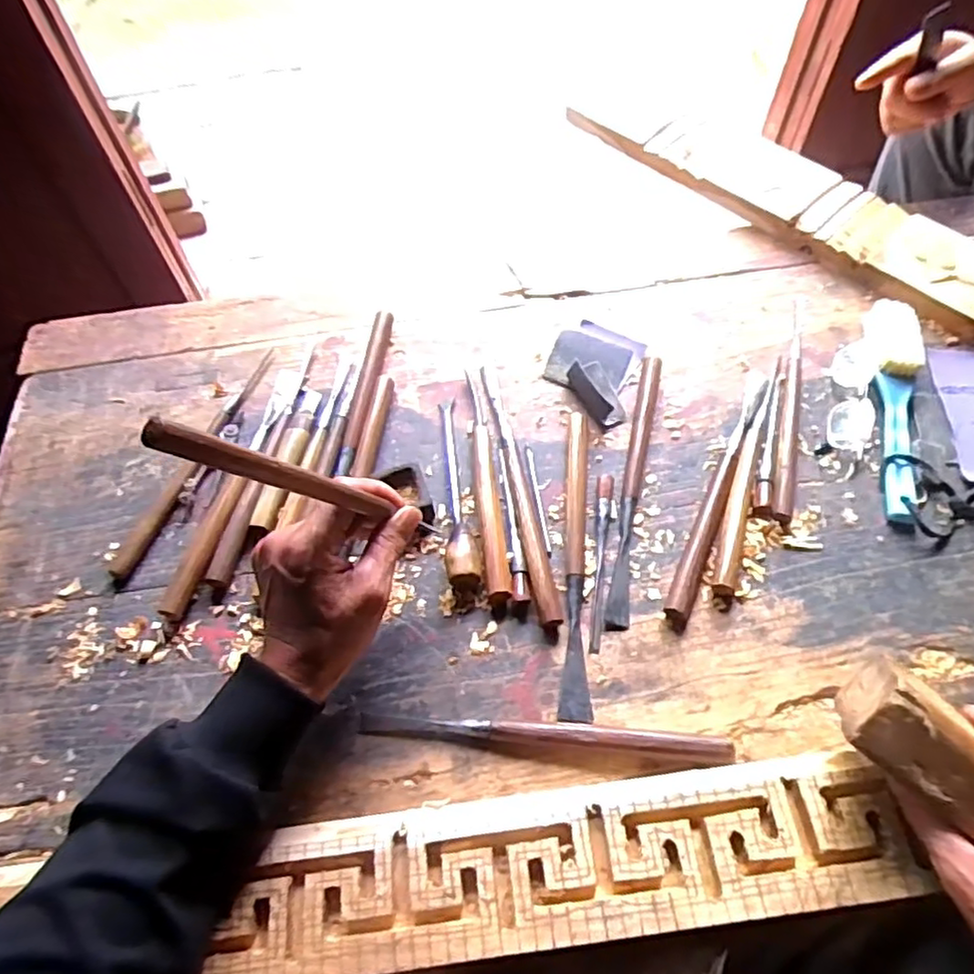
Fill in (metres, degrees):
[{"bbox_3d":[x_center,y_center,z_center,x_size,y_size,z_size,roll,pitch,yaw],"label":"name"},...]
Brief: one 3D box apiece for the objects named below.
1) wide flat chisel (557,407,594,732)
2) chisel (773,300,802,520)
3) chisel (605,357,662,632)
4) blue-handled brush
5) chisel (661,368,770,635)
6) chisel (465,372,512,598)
[{"bbox_3d":[0.074,0.050,0.523,0.022,0.015,0.262,4,60,3],"label":"wide flat chisel"},{"bbox_3d":[0.275,-0.074,0.592,0.018,0.011,0.247,15,61,9],"label":"chisel"},{"bbox_3d":[0.125,-0.004,0.550,0.018,0.019,0.254,11,60,7],"label":"chisel"},{"bbox_3d":[0.363,-0.075,0.578,0.038,0.035,0.234,9,60,6],"label":"blue-handled brush"},{"bbox_3d":[0.197,-0.002,0.550,0.018,0.016,0.262,22,63,13],"label":"chisel"},{"bbox_3d":[-0.001,-0.010,0.554,0.020,0.016,0.222,-5,60,-2],"label":"chisel"}]

